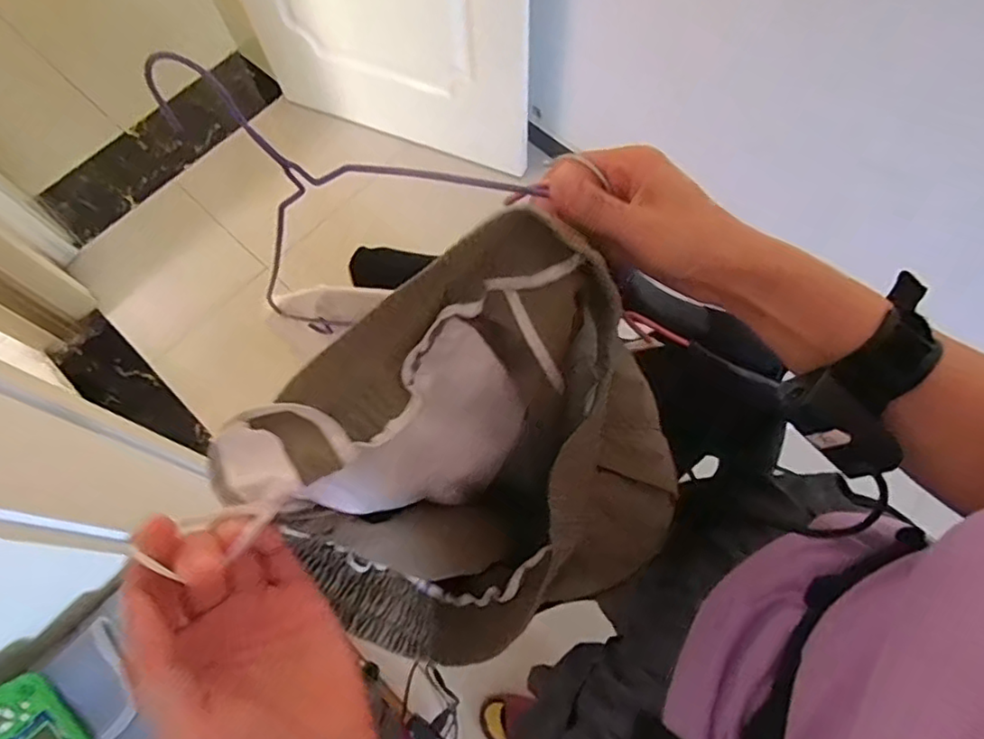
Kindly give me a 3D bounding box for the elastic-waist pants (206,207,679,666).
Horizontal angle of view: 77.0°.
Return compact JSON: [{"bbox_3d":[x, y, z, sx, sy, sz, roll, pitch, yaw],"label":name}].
[{"bbox_3d":[0.006,0.068,0.382,0.242,0.219,0.172,-39,72,-13],"label":"elastic-waist pants"}]

